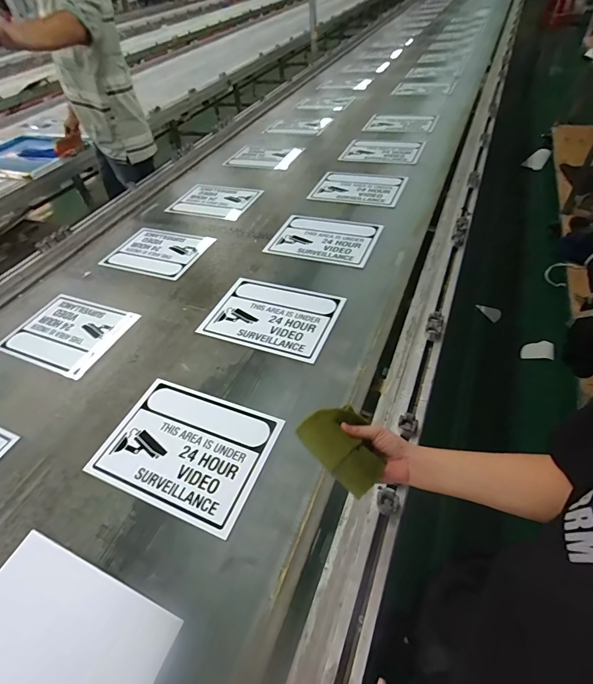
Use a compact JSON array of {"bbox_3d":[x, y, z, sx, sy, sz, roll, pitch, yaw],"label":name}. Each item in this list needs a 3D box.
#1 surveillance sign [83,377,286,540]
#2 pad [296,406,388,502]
[{"bbox_3d":[-0.236,0.220,0.775,0.357,0.007,0.252,15,52,21],"label":"surveillance sign"},{"bbox_3d":[0.065,0.130,0.462,0.084,0.025,0.110,-33,74,-27],"label":"pad"}]

